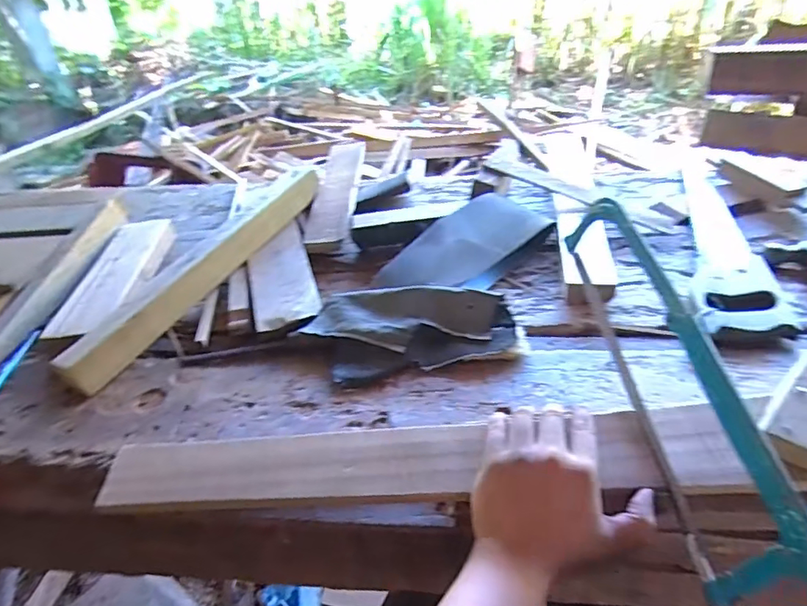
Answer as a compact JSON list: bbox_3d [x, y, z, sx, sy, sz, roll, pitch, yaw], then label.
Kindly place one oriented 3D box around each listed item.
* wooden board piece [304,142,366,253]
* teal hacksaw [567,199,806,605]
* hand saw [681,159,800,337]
[{"bbox_3d":[-0.115,-0.205,0.913,0.072,0.024,0.426,-3,38,2],"label":"wooden board piece"},{"bbox_3d":[0.212,0.076,0.405,0.031,0.098,0.436,-5,47,0],"label":"teal hacksaw"},{"bbox_3d":[0.419,-0.098,0.704,0.095,0.020,0.427,6,39,13],"label":"hand saw"}]

